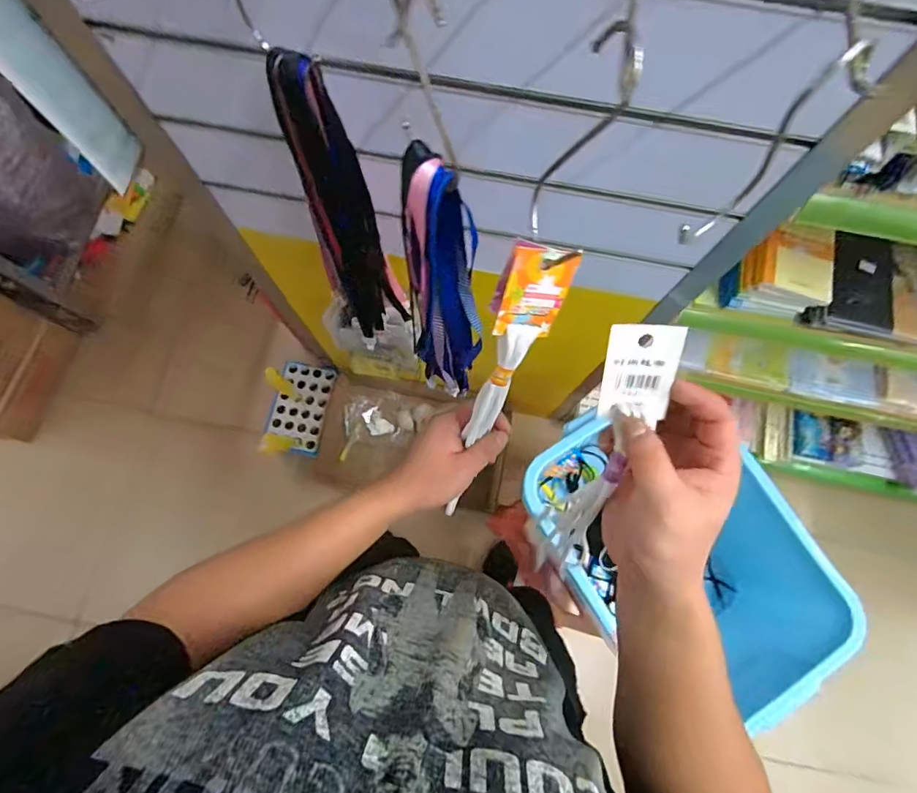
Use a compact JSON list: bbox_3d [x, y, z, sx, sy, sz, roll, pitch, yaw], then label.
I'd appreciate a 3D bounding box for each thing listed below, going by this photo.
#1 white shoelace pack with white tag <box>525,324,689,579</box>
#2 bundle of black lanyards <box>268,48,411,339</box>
[{"bbox_3d":[0.089,0.045,0.315,0.045,0.010,0.201,16,120,3],"label":"white shoelace pack with white tag"},{"bbox_3d":[-0.118,-0.174,0.509,0.068,0.358,0.061,-29,78,-8],"label":"bundle of black lanyards"}]

